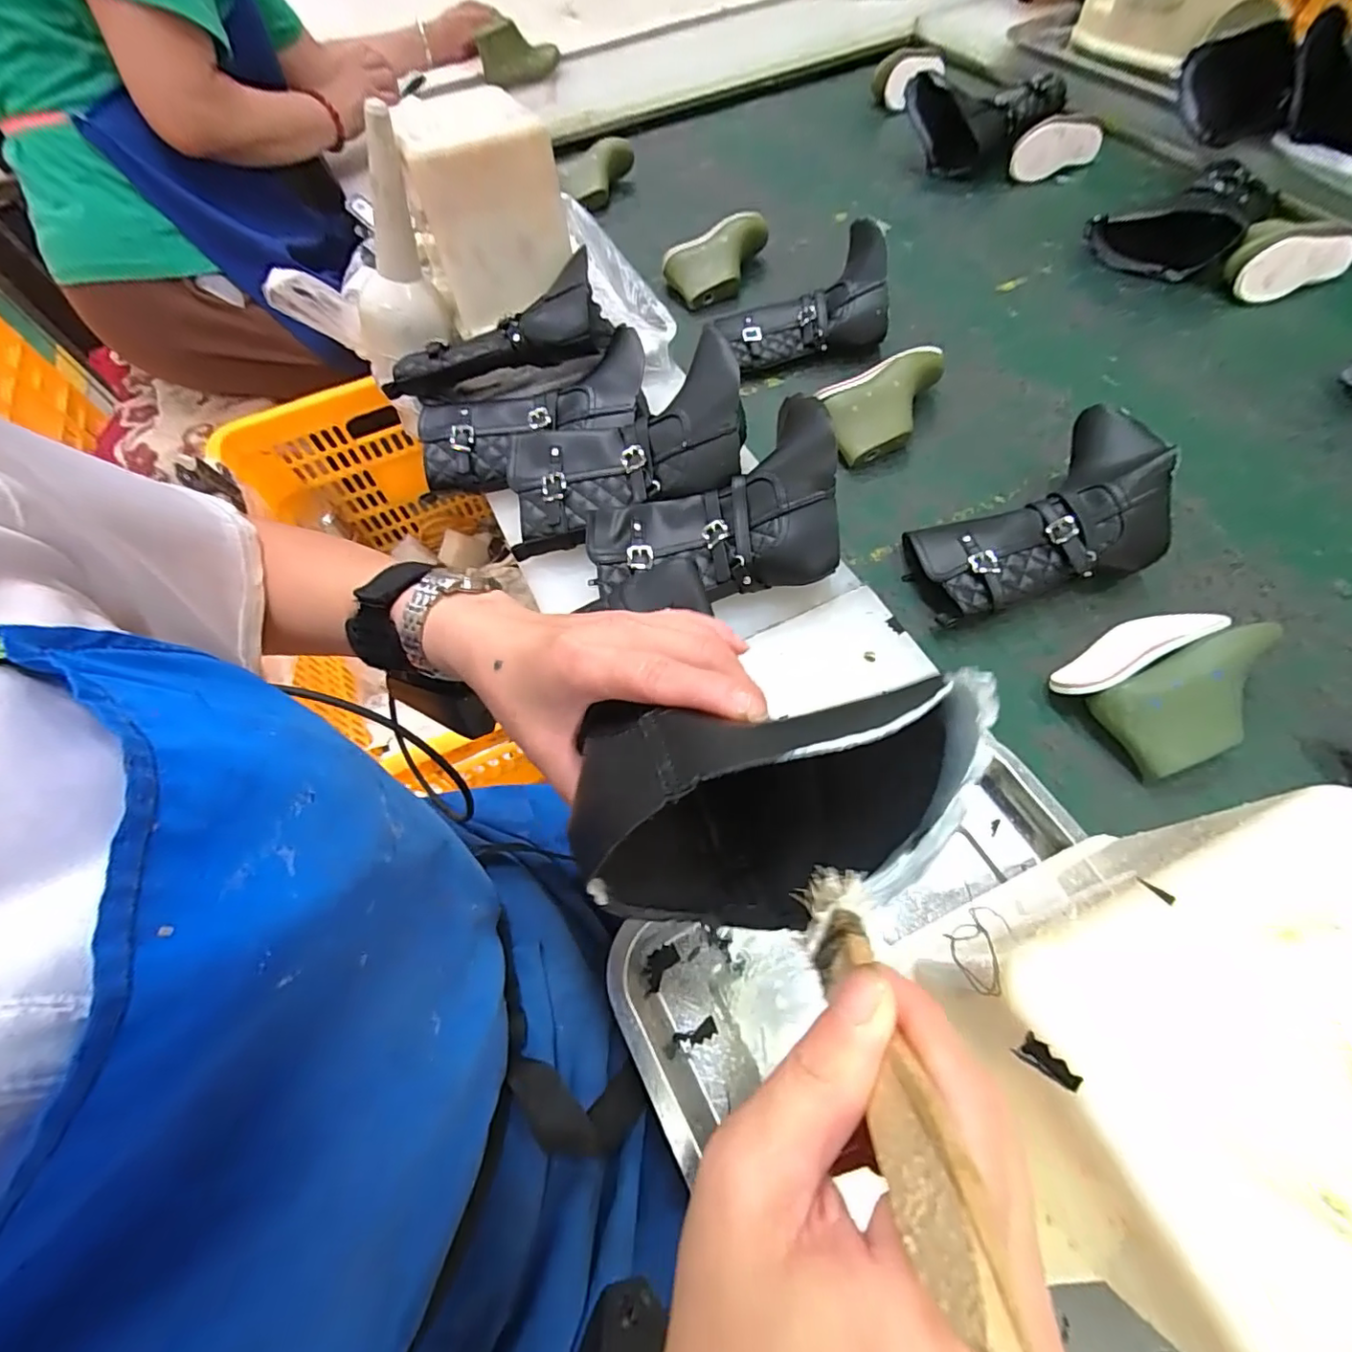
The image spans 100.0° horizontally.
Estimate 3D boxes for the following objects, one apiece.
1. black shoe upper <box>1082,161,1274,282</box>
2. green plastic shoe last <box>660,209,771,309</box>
[{"bbox_3d":[0.651,-0.593,0.737,0.181,0.076,0.159,-42,67,-16],"label":"black shoe upper"},{"bbox_3d":[0.052,-0.549,0.745,0.089,0.057,0.146,36,70,21],"label":"green plastic shoe last"}]

